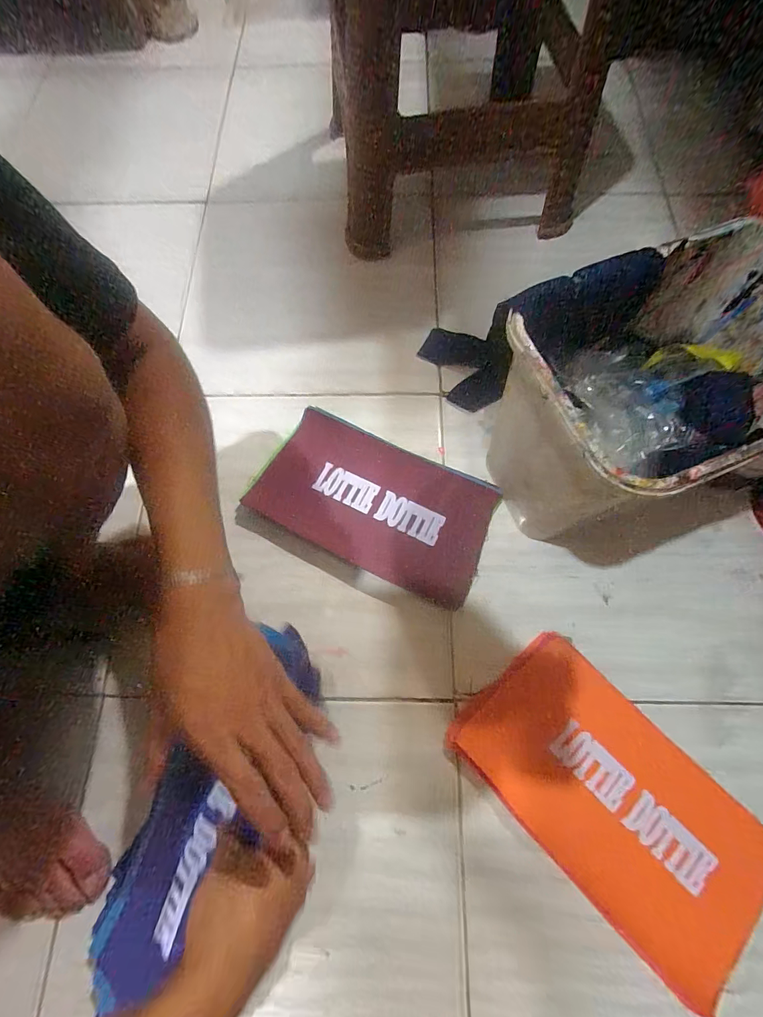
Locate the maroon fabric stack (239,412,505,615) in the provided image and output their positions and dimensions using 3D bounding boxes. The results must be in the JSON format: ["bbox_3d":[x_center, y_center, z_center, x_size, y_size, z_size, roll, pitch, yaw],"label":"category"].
[{"bbox_3d":[-0.012,-0.011,0.521,0.298,0.018,0.164,25,73,9],"label":"maroon fabric stack"}]

